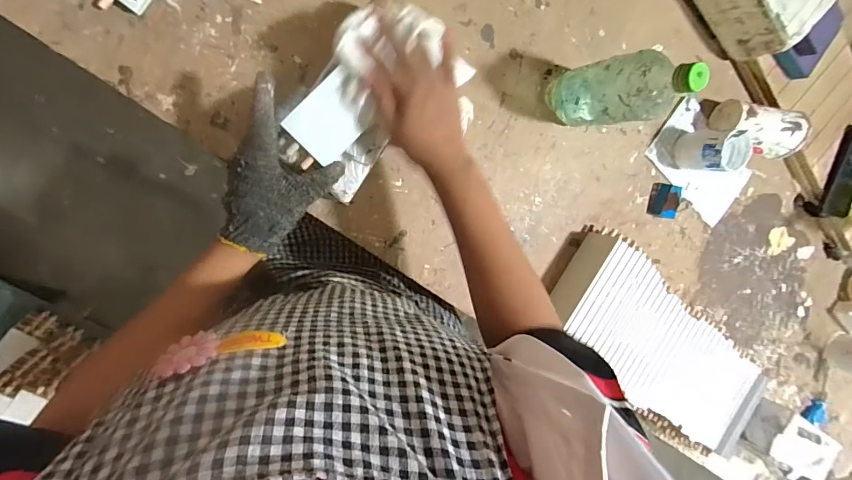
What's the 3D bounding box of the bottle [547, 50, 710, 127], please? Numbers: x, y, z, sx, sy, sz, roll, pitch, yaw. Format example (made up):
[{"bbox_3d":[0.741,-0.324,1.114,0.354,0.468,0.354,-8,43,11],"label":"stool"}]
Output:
[{"bbox_3d":[0.239,-0.188,0.518,0.070,0.213,0.069,30,86,-31],"label":"bottle"}]

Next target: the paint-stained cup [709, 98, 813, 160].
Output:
[{"bbox_3d":[0.574,-0.189,0.701,0.140,0.062,0.076,8,90,-10],"label":"paint-stained cup"}]

